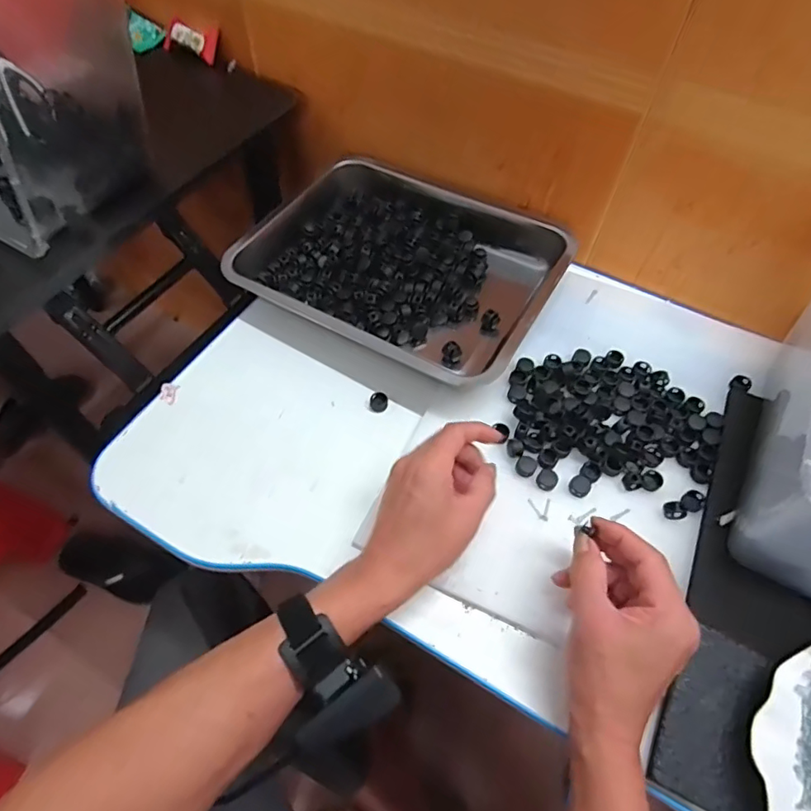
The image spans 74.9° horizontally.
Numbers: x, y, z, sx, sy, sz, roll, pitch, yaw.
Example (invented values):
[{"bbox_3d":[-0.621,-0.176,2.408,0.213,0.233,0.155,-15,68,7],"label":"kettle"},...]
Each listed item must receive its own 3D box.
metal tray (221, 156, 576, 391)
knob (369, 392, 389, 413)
[{"bbox_3d":[0.002,-0.158,0.567,0.312,0.059,0.254,29,62,15],"label":"metal tray"},{"bbox_3d":[-0.025,-0.004,0.500,0.018,0.007,0.018,-4,58,-4],"label":"knob"}]

